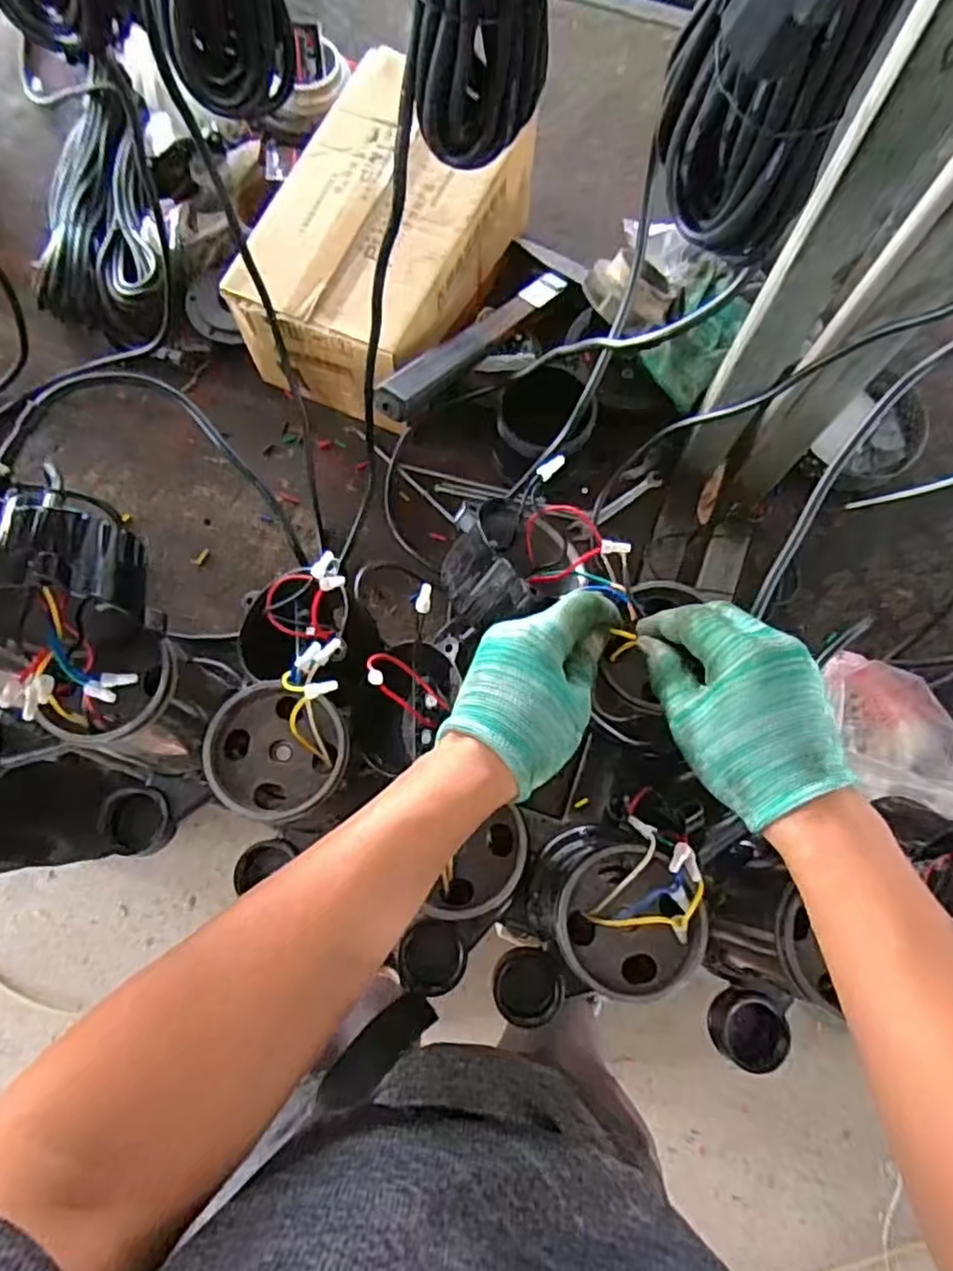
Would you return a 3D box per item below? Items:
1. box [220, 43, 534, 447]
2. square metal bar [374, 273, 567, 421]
[{"bbox_3d":[-0.089,-0.368,0.677,0.188,0.136,0.314,22,76,4],"label":"box"},{"bbox_3d":[0.006,-0.281,0.639,0.037,0.020,0.294,33,55,8],"label":"square metal bar"}]

